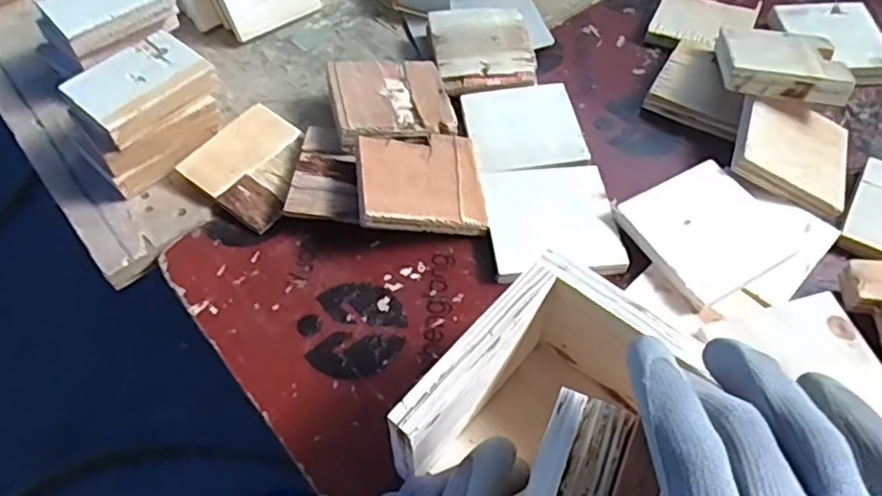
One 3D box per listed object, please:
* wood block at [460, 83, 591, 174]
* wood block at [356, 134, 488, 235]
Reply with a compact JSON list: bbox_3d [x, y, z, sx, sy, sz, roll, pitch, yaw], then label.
[{"bbox_3d":[0.068,-0.095,0.514,0.088,0.016,0.091,-8,55,-4],"label":"wood block"},{"bbox_3d":[-0.015,-0.049,0.455,0.089,0.012,0.084,3,54,-18],"label":"wood block"}]

